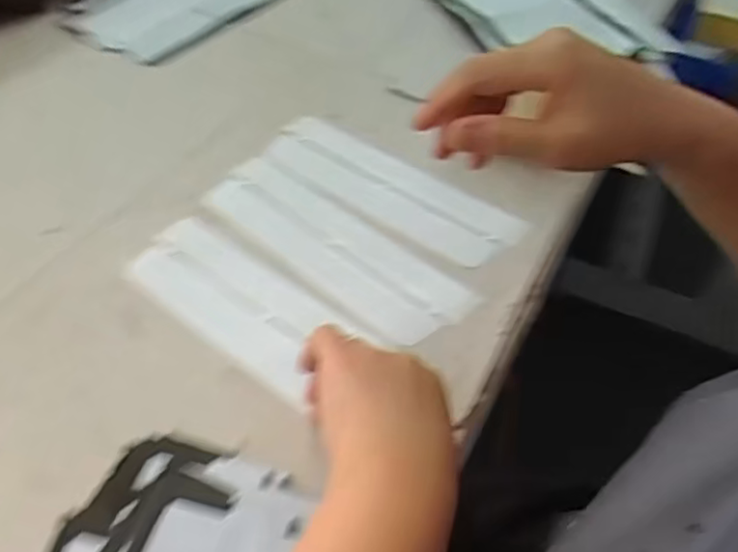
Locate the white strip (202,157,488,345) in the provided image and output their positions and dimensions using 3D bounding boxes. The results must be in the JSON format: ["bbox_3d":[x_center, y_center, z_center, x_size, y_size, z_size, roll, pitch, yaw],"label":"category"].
[{"bbox_3d":[-0.026,-0.024,0.482,0.220,0.009,0.075,33,53,26],"label":"white strip"}]

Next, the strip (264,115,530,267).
[{"bbox_3d":[0.013,-0.073,0.524,0.219,0.010,0.068,31,52,25],"label":"strip"}]

